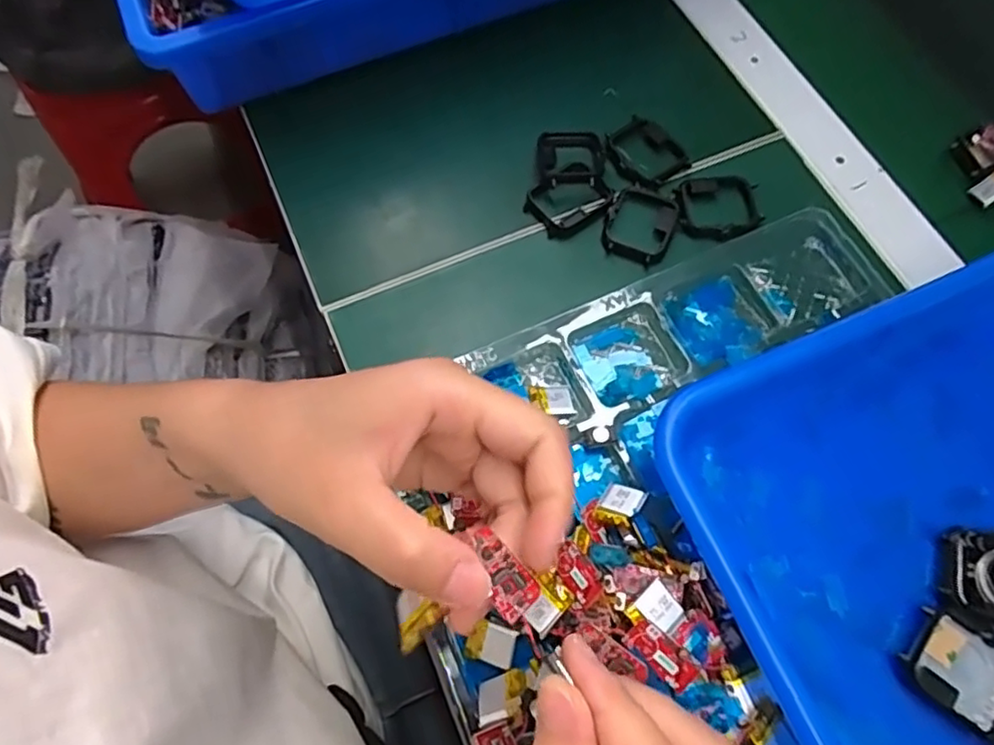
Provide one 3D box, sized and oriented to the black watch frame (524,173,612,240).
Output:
[{"bbox_3d":[0.040,-0.097,0.355,0.045,0.013,0.032,-29,78,-2],"label":"black watch frame"}]

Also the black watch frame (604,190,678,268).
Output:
[{"bbox_3d":[0.080,-0.082,0.353,0.037,0.012,0.046,22,68,8],"label":"black watch frame"}]

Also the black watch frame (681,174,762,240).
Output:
[{"bbox_3d":[0.124,-0.095,0.355,0.045,0.012,0.043,1,67,-1],"label":"black watch frame"}]

